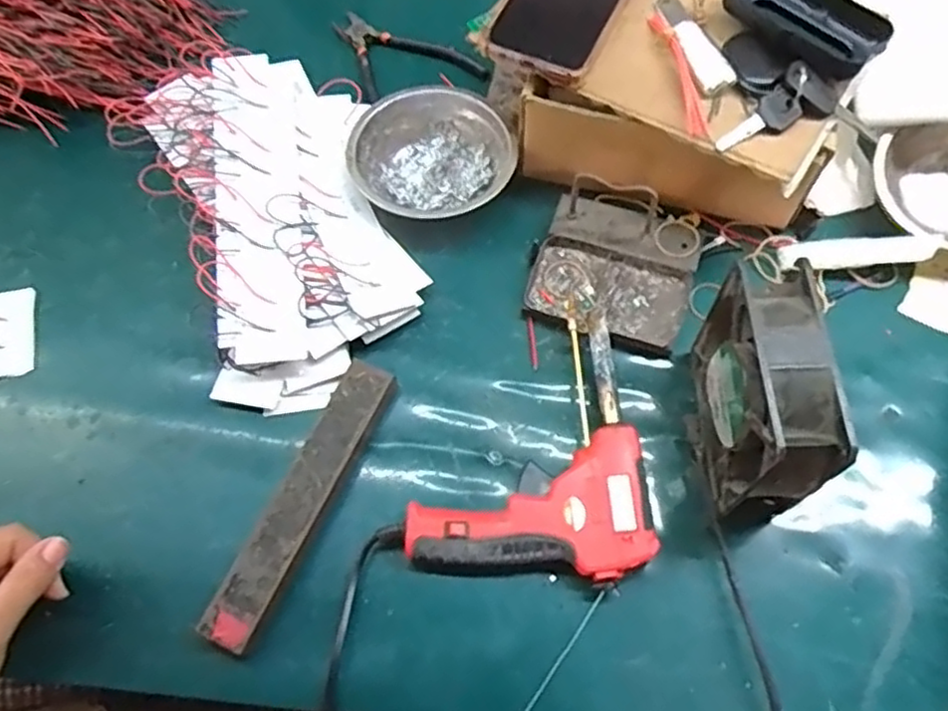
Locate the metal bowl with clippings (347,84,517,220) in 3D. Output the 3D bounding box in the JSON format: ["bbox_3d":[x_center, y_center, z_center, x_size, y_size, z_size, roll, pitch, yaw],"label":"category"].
[{"bbox_3d":[-0.034,-0.160,0.543,0.126,0.033,0.119,-3,66,0],"label":"metal bowl with clippings"}]

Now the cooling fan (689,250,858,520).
[{"bbox_3d":[0.164,0.023,0.406,0.047,0.117,0.122,-2,63,1],"label":"cooling fan"}]

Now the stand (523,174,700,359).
[{"bbox_3d":[0.102,-0.072,0.490,0.114,0.056,0.118,18,65,11],"label":"stand"}]

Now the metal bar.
[{"bbox_3d":[-0.106,0.089,0.433,0.034,0.016,0.187,24,68,11],"label":"metal bar"}]

